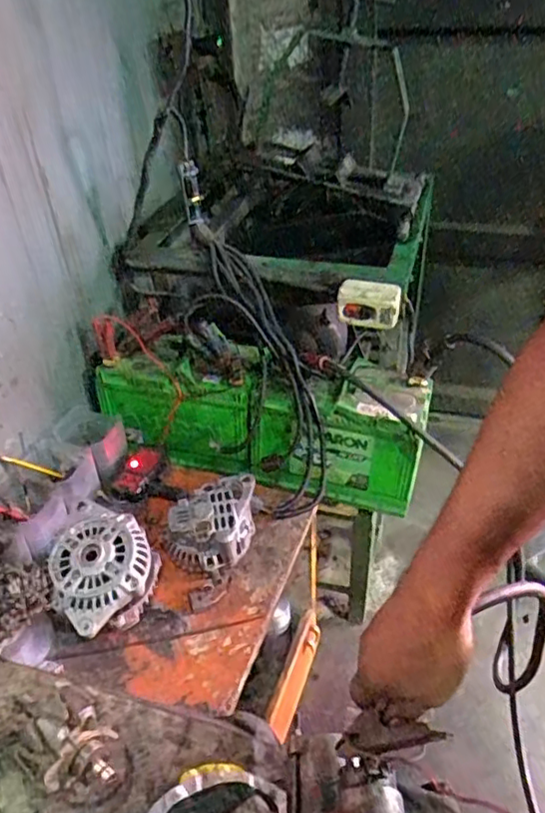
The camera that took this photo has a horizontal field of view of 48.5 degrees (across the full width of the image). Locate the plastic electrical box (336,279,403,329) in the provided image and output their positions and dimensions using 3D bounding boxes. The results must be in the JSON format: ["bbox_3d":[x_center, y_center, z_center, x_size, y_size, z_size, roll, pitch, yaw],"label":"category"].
[{"bbox_3d":[0.168,-0.180,1.049,0.107,0.058,0.069,15,64,10],"label":"plastic electrical box"}]

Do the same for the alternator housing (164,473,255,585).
[{"bbox_3d":[-0.093,0.182,0.967,0.125,0.057,0.164,17,43,22],"label":"alternator housing"}]

